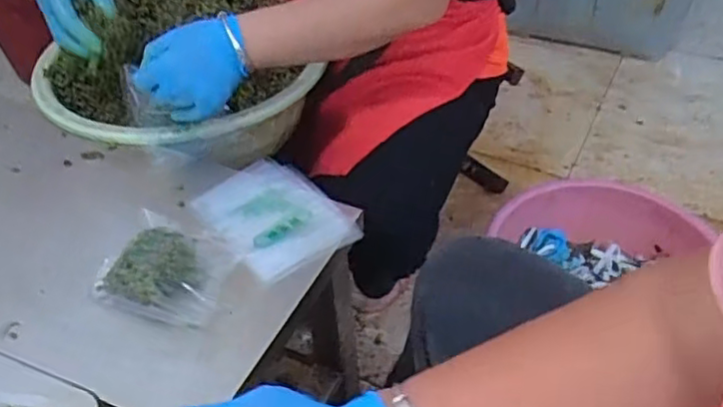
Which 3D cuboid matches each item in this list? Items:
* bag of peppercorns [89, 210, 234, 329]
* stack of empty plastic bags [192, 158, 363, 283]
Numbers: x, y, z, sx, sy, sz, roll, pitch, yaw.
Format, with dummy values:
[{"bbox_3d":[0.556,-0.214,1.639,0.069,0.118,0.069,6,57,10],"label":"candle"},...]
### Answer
[{"bbox_3d":[-0.174,0.057,0.585,0.118,0.031,0.091,15,46,18],"label":"bag of peppercorns"},{"bbox_3d":[-0.084,0.011,0.650,0.113,0.011,0.157,-32,50,-27],"label":"stack of empty plastic bags"}]

